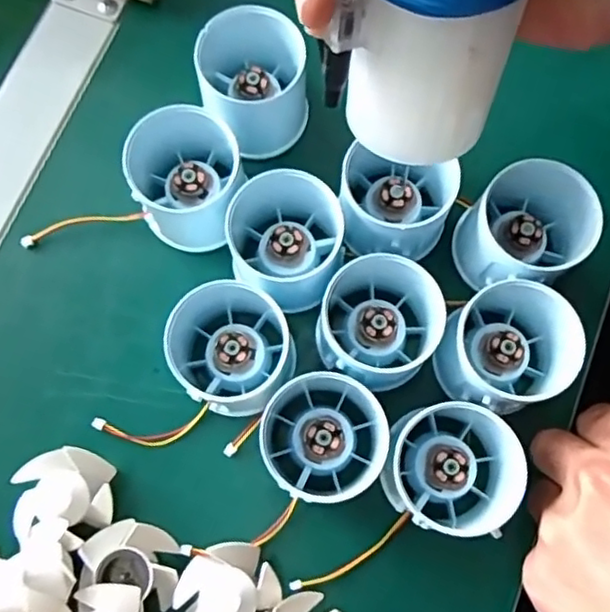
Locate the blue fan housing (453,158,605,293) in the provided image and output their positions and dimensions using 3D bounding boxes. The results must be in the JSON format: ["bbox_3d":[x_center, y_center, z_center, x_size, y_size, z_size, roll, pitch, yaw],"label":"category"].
[{"bbox_3d":[0.103,-0.038,0.298,0.053,0.050,0.055,18,77,6],"label":"blue fan housing"}]

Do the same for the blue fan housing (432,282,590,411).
[{"bbox_3d":[0.088,0.016,0.286,0.055,0.045,0.056,0,76,1],"label":"blue fan housing"}]

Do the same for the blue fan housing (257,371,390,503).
[{"bbox_3d":[0.007,0.054,0.280,0.054,0.048,0.056,0,76,1],"label":"blue fan housing"}]

